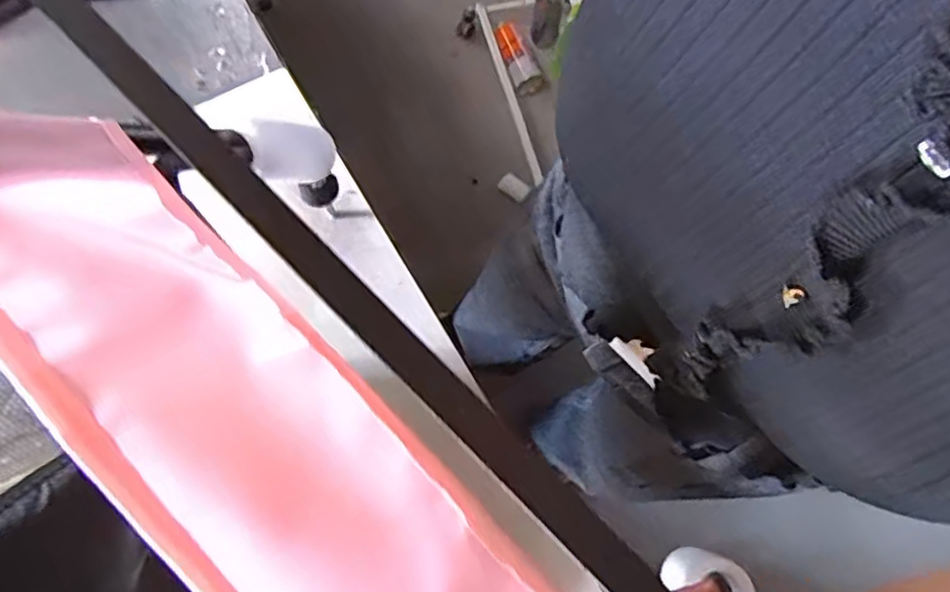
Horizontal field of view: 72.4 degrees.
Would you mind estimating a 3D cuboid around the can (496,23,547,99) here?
[{"bbox_3d":[0.099,-0.558,1.513,0.086,0.064,0.194,-19,73,-9],"label":"can"}]

